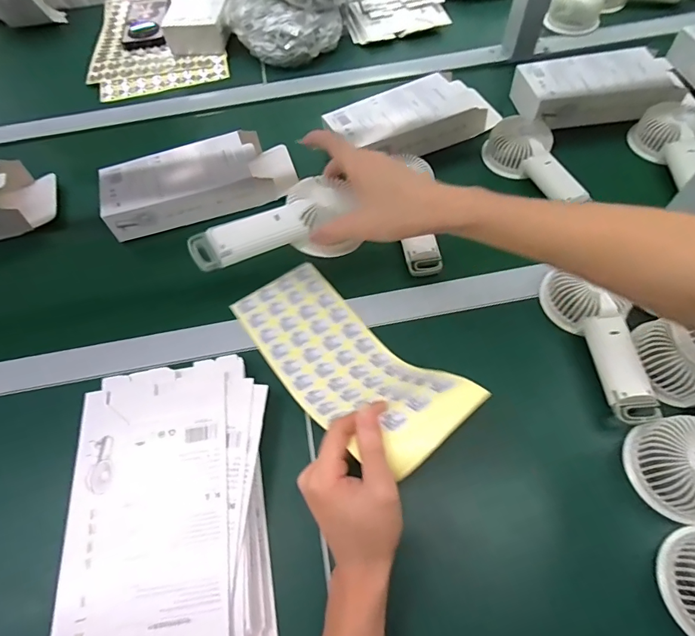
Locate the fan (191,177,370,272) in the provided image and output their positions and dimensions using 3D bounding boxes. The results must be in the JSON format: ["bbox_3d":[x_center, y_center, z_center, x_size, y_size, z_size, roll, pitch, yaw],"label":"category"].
[{"bbox_3d":[-0.069,-0.083,0.420,0.163,0.043,0.078,-27,63,-22],"label":"fan"}]

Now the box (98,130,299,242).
[{"bbox_3d":[-0.197,-0.182,0.573,0.244,0.051,0.107,-18,62,-8],"label":"box"}]

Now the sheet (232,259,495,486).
[{"bbox_3d":[-0.007,0.039,0.434,0.112,0.054,0.291,-38,43,-17],"label":"sheet"}]

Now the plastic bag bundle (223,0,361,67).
[{"bbox_3d":[-0.086,-0.547,0.719,0.175,0.107,0.228,26,66,17],"label":"plastic bag bundle"}]

